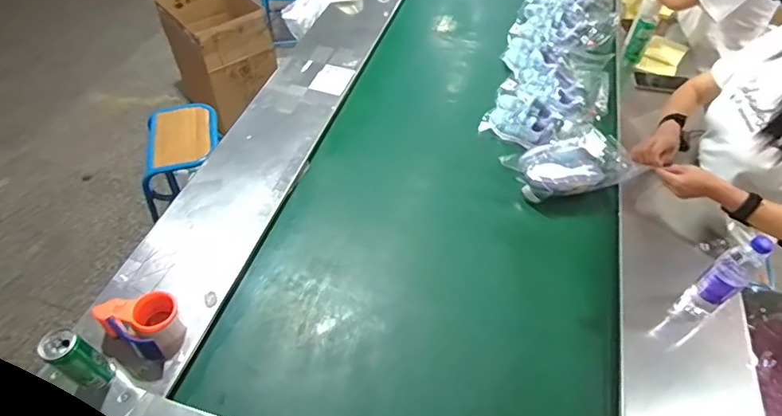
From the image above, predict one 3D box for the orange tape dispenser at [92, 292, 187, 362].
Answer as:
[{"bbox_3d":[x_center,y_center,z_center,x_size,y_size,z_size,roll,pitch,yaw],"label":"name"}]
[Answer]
[{"bbox_3d":[-0.461,0.214,0.900,0.140,0.074,0.113,29,56,19],"label":"orange tape dispenser"}]

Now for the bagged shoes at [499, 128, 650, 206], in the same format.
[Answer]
[{"bbox_3d":[0.480,-0.116,1.236,0.327,0.110,0.200,-8,53,-8],"label":"bagged shoes"}]

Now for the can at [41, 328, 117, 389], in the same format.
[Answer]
[{"bbox_3d":[-0.524,0.257,0.801,0.049,0.149,0.053,1,52,-1],"label":"can"}]

